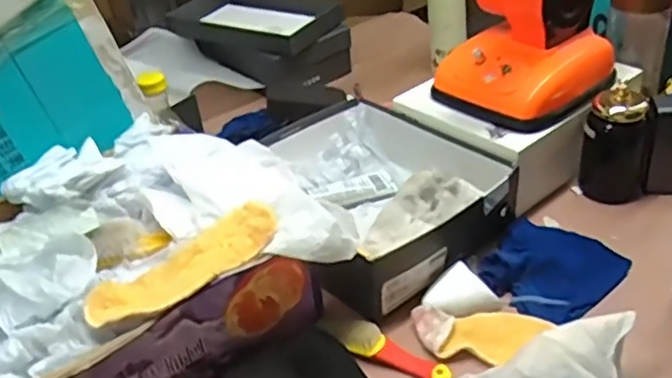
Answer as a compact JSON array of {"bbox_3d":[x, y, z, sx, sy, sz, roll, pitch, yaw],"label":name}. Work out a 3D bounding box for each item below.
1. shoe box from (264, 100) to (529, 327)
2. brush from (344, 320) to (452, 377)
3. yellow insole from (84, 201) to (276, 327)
[{"bbox_3d":[0.035,0.006,0.913,0.264,0.094,0.330,-30,42,-30],"label":"shoe box"},{"bbox_3d":[0.065,0.173,0.724,0.117,0.029,0.033,11,39,23],"label":"brush"},{"bbox_3d":[-0.143,0.075,0.662,0.198,0.021,0.075,-25,39,-25],"label":"yellow insole"}]

